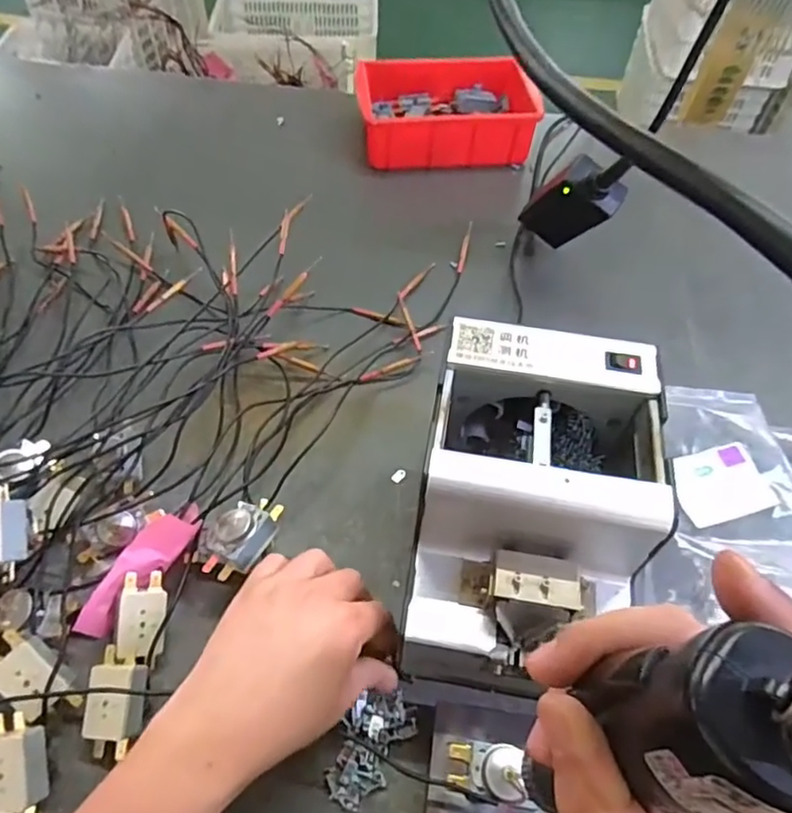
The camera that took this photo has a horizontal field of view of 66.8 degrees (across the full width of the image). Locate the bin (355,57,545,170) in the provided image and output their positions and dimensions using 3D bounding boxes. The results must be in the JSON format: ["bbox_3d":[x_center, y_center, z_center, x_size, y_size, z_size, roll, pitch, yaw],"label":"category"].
[{"bbox_3d":[0.058,-0.350,0.713,0.203,0.058,0.139,-3,55,-4],"label":"bin"}]

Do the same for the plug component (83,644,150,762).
[{"bbox_3d":[-0.164,0.173,0.356,0.032,0.025,0.054,1,55,-2],"label":"plug component"}]

